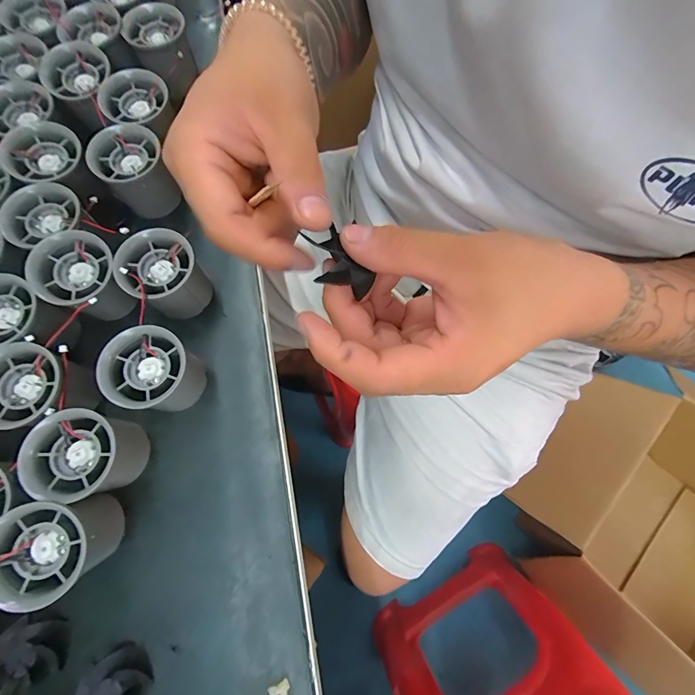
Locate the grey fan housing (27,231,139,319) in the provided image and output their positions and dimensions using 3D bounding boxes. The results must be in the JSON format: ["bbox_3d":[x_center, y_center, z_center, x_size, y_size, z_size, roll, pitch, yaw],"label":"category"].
[{"bbox_3d":[-0.199,-0.051,0.274,0.054,0.051,0.054,1,72,-2],"label":"grey fan housing"}]

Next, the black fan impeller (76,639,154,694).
[{"bbox_3d":[-0.146,0.214,0.224,0.036,0.016,0.035,24,73,5],"label":"black fan impeller"}]

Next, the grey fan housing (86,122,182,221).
[{"bbox_3d":[-0.178,-0.148,0.305,0.060,0.052,0.056,42,75,10],"label":"grey fan housing"}]

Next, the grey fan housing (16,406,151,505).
[{"bbox_3d":[-0.176,0.074,0.243,0.053,0.052,0.055,1,72,-2],"label":"grey fan housing"}]

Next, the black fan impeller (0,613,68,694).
[{"bbox_3d":[-0.204,0.194,0.226,0.036,0.015,0.039,1,72,-2],"label":"black fan impeller"}]

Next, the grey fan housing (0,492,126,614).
[{"bbox_3d":[-0.179,0.124,0.222,0.047,0.057,0.054,-20,74,-8],"label":"grey fan housing"}]

